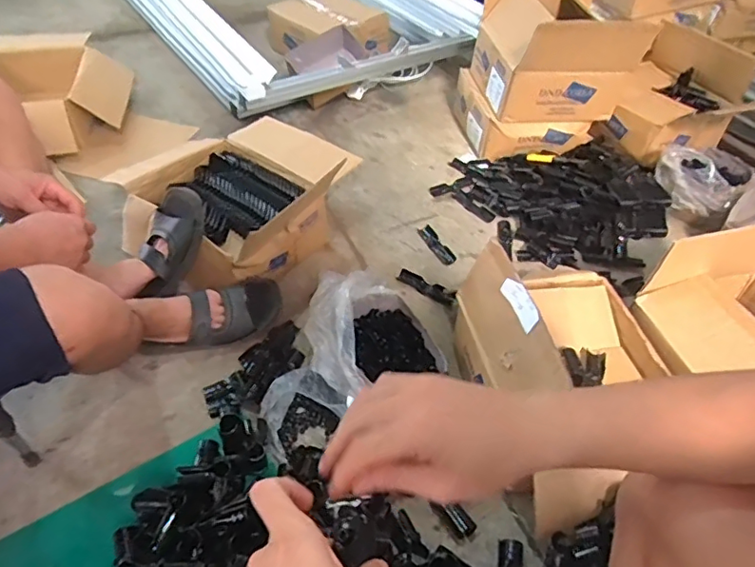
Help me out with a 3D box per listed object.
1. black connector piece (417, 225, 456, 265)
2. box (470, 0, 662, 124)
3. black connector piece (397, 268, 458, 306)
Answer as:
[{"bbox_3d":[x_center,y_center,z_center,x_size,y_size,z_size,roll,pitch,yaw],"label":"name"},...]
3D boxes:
[{"bbox_3d":[0.134,-0.087,1.252,0.037,0.014,0.128,-20,50,-21],"label":"black connector piece"},{"bbox_3d":[0.448,-0.604,1.413,0.351,0.266,0.385,-4,46,-6],"label":"box"},{"bbox_3d":[0.103,0.008,1.153,0.135,0.019,0.034,27,50,22],"label":"black connector piece"}]

